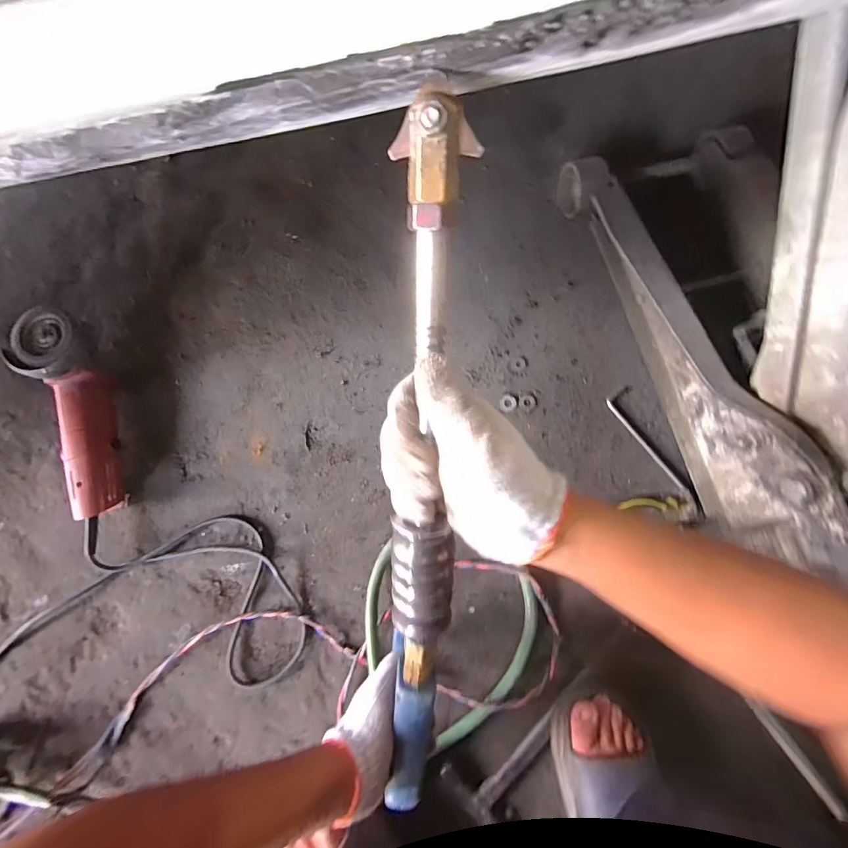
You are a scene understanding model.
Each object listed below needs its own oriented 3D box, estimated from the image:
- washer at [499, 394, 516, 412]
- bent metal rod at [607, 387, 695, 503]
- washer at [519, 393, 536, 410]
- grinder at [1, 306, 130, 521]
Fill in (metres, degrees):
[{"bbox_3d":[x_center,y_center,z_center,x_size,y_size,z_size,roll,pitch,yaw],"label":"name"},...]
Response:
[{"bbox_3d":[0.127,-0.032,0.636,0.025,0.004,0.027,0,80,-1],"label":"washer"},{"bbox_3d":[0.343,0.027,0.623,0.041,0.019,0.181,-33,82,-7],"label":"bent metal rod"},{"bbox_3d":[0.157,-0.033,0.638,0.024,0.004,0.025,0,80,-1],"label":"washer"},{"bbox_3d":[-0.480,-0.015,0.586,0.088,0.072,0.284,-15,96,-4],"label":"grinder"}]

